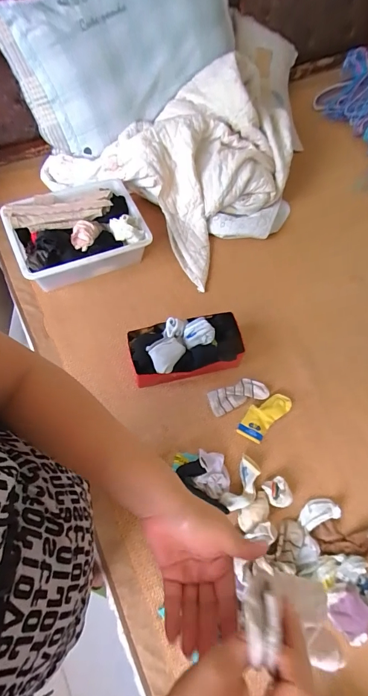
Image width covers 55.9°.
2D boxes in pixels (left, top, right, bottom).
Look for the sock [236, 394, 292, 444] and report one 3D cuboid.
[{"bbox_3d":[0.206,0.173,0.891,0.156,0.016,0.073,-42,74,-18],"label":"sock"}]

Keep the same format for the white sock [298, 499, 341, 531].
[{"bbox_3d":[0.307,0.377,0.794,0.092,0.026,0.047,-19,69,-10],"label":"white sock"}]

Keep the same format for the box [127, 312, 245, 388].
[{"bbox_3d":[0.006,0.003,0.893,0.278,0.117,0.146,-9,67,-6],"label":"box"}]

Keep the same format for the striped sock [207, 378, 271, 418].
[{"bbox_3d":[0.141,0.123,0.906,0.154,0.008,0.065,-18,68,-10],"label":"striped sock"}]

